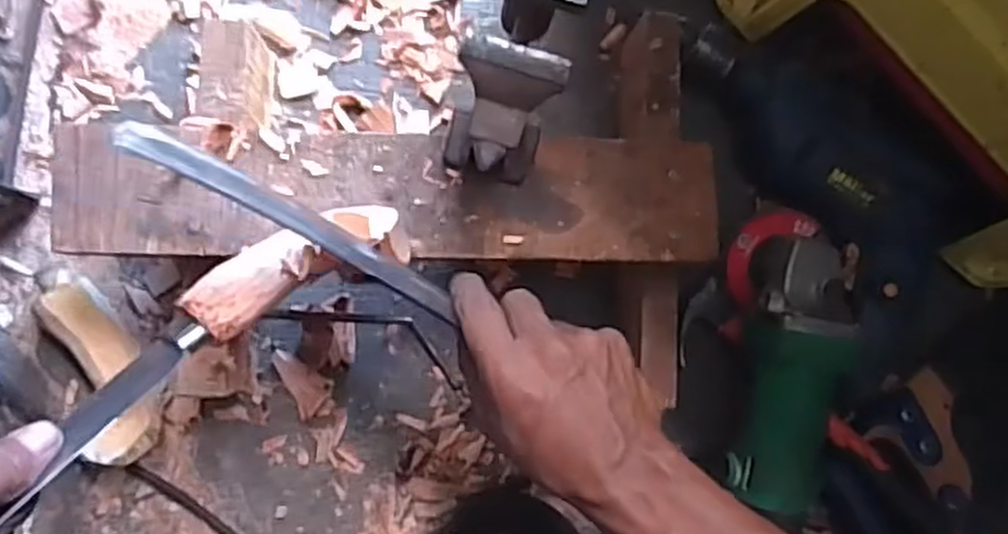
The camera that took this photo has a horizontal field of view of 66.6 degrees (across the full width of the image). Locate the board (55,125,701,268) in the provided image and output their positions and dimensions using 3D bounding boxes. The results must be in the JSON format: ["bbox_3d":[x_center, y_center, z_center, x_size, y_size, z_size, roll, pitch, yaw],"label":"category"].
[{"bbox_3d":[-0.065,-0.044,0.480,0.406,0.020,0.079,0,86,-8],"label":"board"}]

